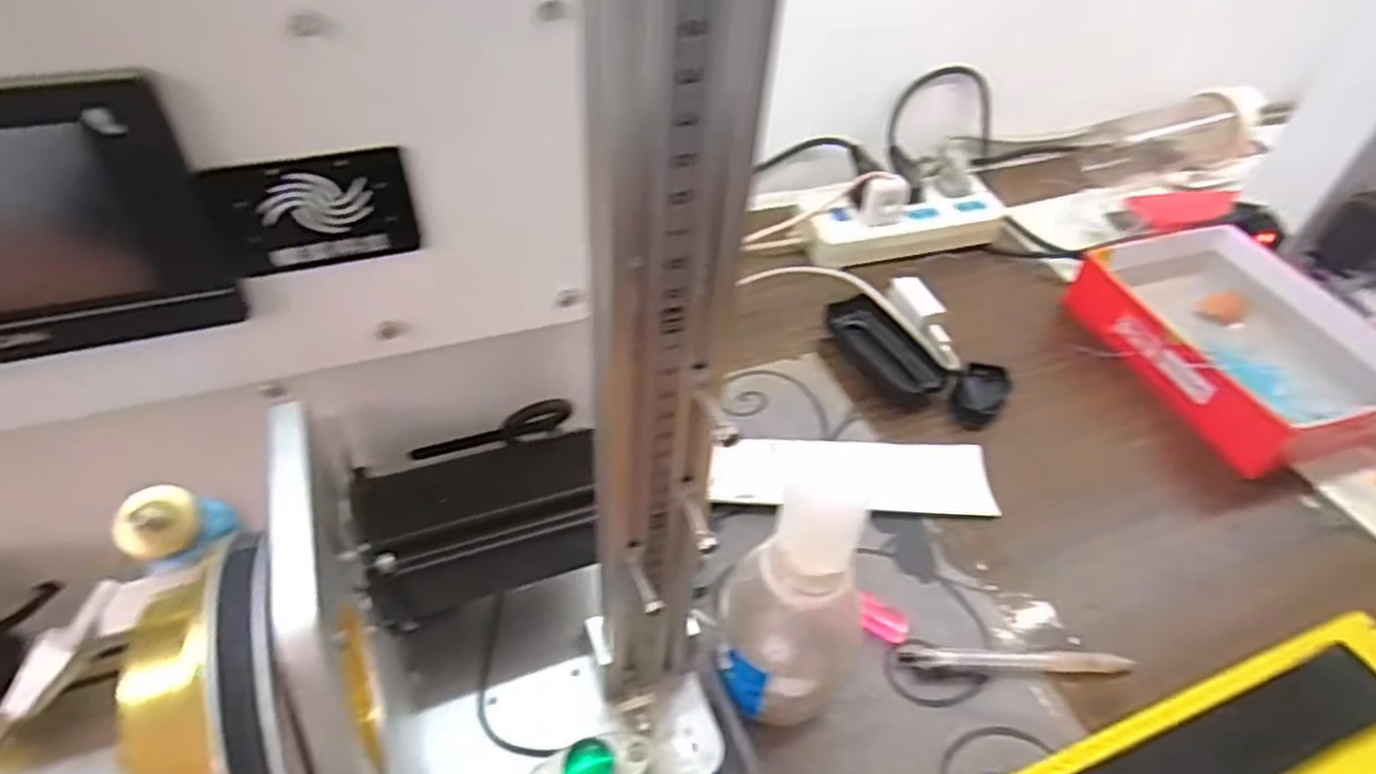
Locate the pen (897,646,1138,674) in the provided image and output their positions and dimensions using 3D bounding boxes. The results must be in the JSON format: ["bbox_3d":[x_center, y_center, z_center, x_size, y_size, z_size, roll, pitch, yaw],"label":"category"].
[{"bbox_3d":[0.192,0.159,0.438,0.137,0.011,0.013,3,46,-2],"label":"pen"}]

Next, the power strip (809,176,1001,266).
[{"bbox_3d":[0.207,-0.149,0.711,0.190,0.045,0.057,-13,48,-16],"label":"power strip"}]

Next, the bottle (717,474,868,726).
[{"bbox_3d":[0.053,0.111,0.366,0.071,0.161,0.064,22,48,16],"label":"bottle"}]

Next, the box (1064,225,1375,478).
[{"bbox_3d":[0.449,-0.042,0.614,0.176,0.046,0.217,-12,48,-16],"label":"box"}]

